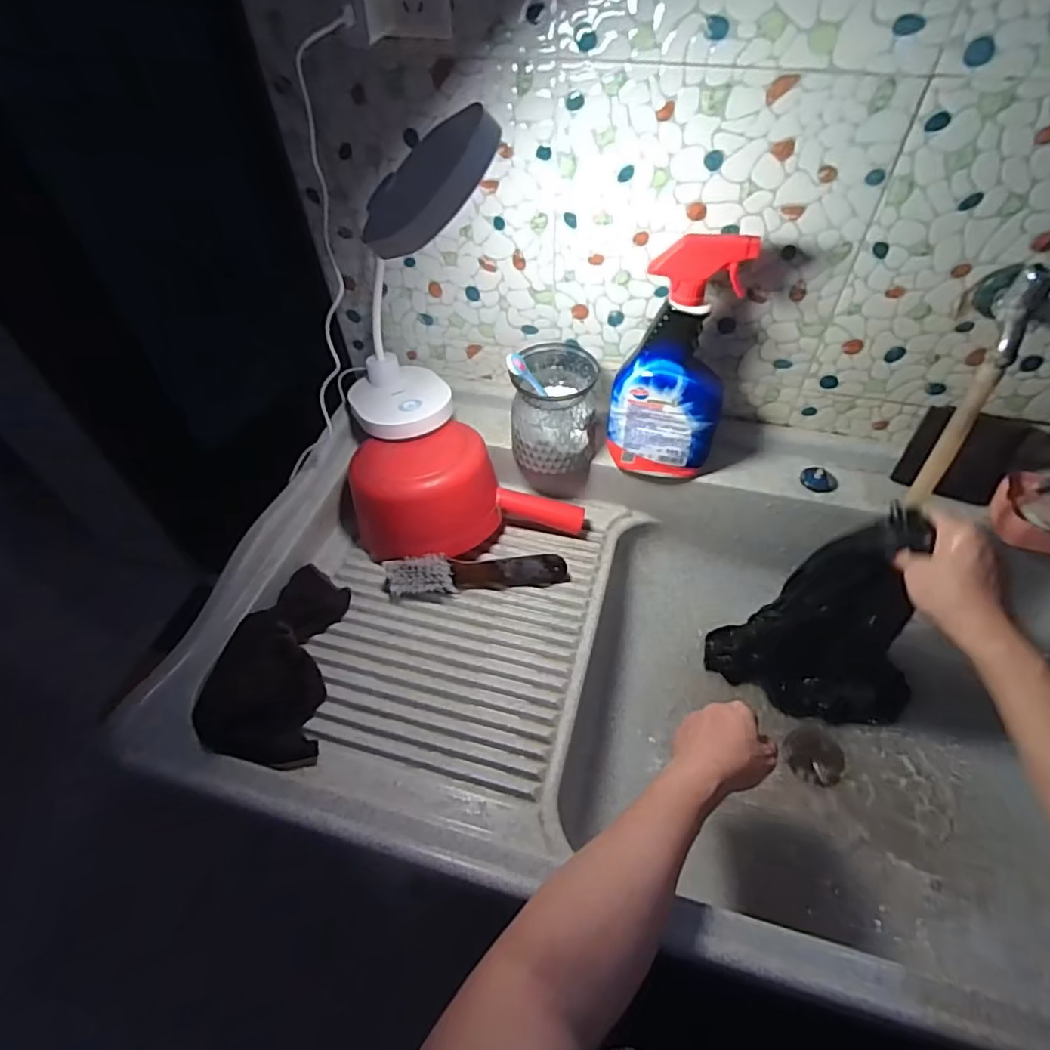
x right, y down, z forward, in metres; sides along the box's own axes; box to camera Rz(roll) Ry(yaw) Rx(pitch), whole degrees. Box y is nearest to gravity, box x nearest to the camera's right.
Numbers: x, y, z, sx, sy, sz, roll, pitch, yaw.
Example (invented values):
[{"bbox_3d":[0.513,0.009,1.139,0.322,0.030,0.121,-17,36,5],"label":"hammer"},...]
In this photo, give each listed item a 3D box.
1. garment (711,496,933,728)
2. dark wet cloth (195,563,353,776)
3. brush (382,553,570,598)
[{"bbox_3d":[0.338,0.099,0.617,0.217,0.306,0.072,19,53,17],"label":"garment"},{"bbox_3d":[-0.252,0.127,0.588,0.106,0.058,0.220,-4,50,-1],"label":"dark wet cloth"},{"bbox_3d":[-0.055,0.053,0.665,0.203,0.040,0.034,-7,50,-4],"label":"brush"}]

